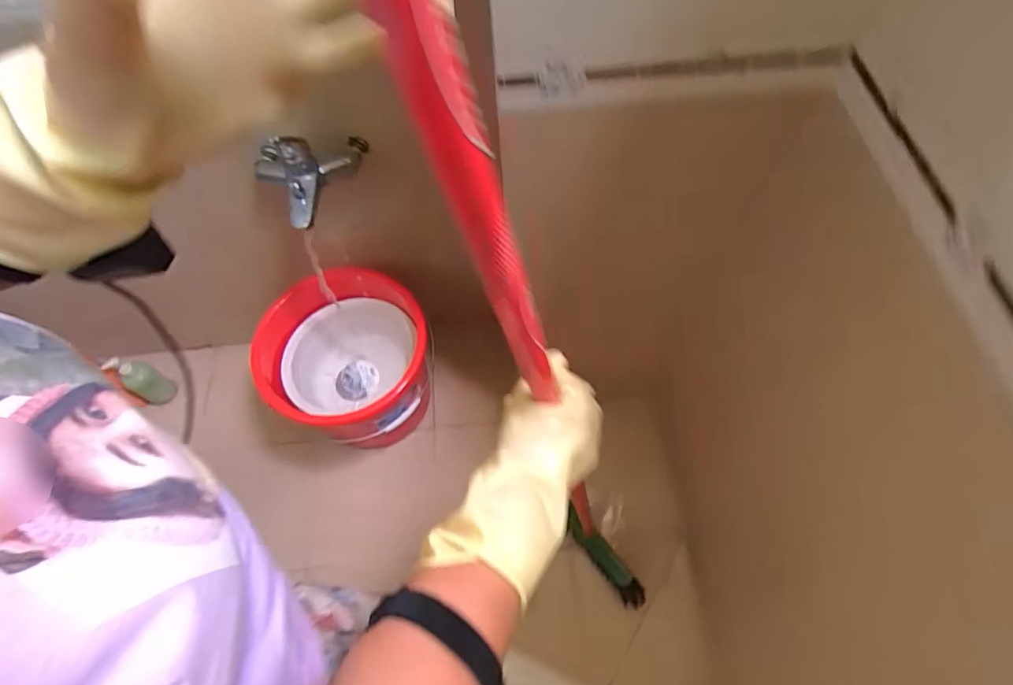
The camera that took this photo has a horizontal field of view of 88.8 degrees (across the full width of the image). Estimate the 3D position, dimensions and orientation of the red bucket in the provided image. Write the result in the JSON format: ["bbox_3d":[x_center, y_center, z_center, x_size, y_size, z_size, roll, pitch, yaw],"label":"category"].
[{"bbox_3d":[-0.337,0.078,1.194,0.345,0.350,0.320,-18,62,-7],"label":"red bucket"}]

